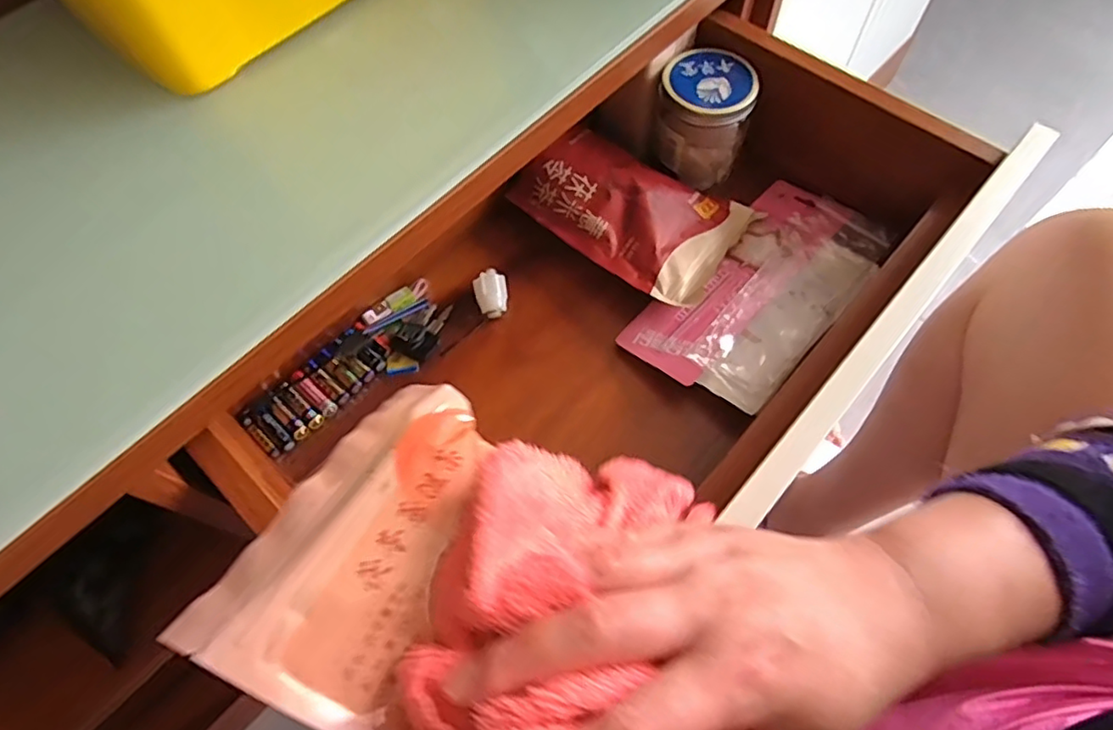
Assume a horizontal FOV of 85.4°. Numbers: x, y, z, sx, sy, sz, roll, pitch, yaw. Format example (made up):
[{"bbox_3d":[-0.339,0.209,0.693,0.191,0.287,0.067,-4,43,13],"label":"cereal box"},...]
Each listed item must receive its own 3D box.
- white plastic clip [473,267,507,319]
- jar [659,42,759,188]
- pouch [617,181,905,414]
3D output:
[{"bbox_3d":[-0.057,-0.063,0.534,0.028,0.021,0.039,-15,64,-4],"label":"white plastic clip"},{"bbox_3d":[0.136,-0.226,0.559,0.078,0.090,0.078,-1,64,3],"label":"jar"},{"bbox_3d":[0.177,-0.067,0.515,0.124,0.028,0.232,40,72,20],"label":"pouch"}]

